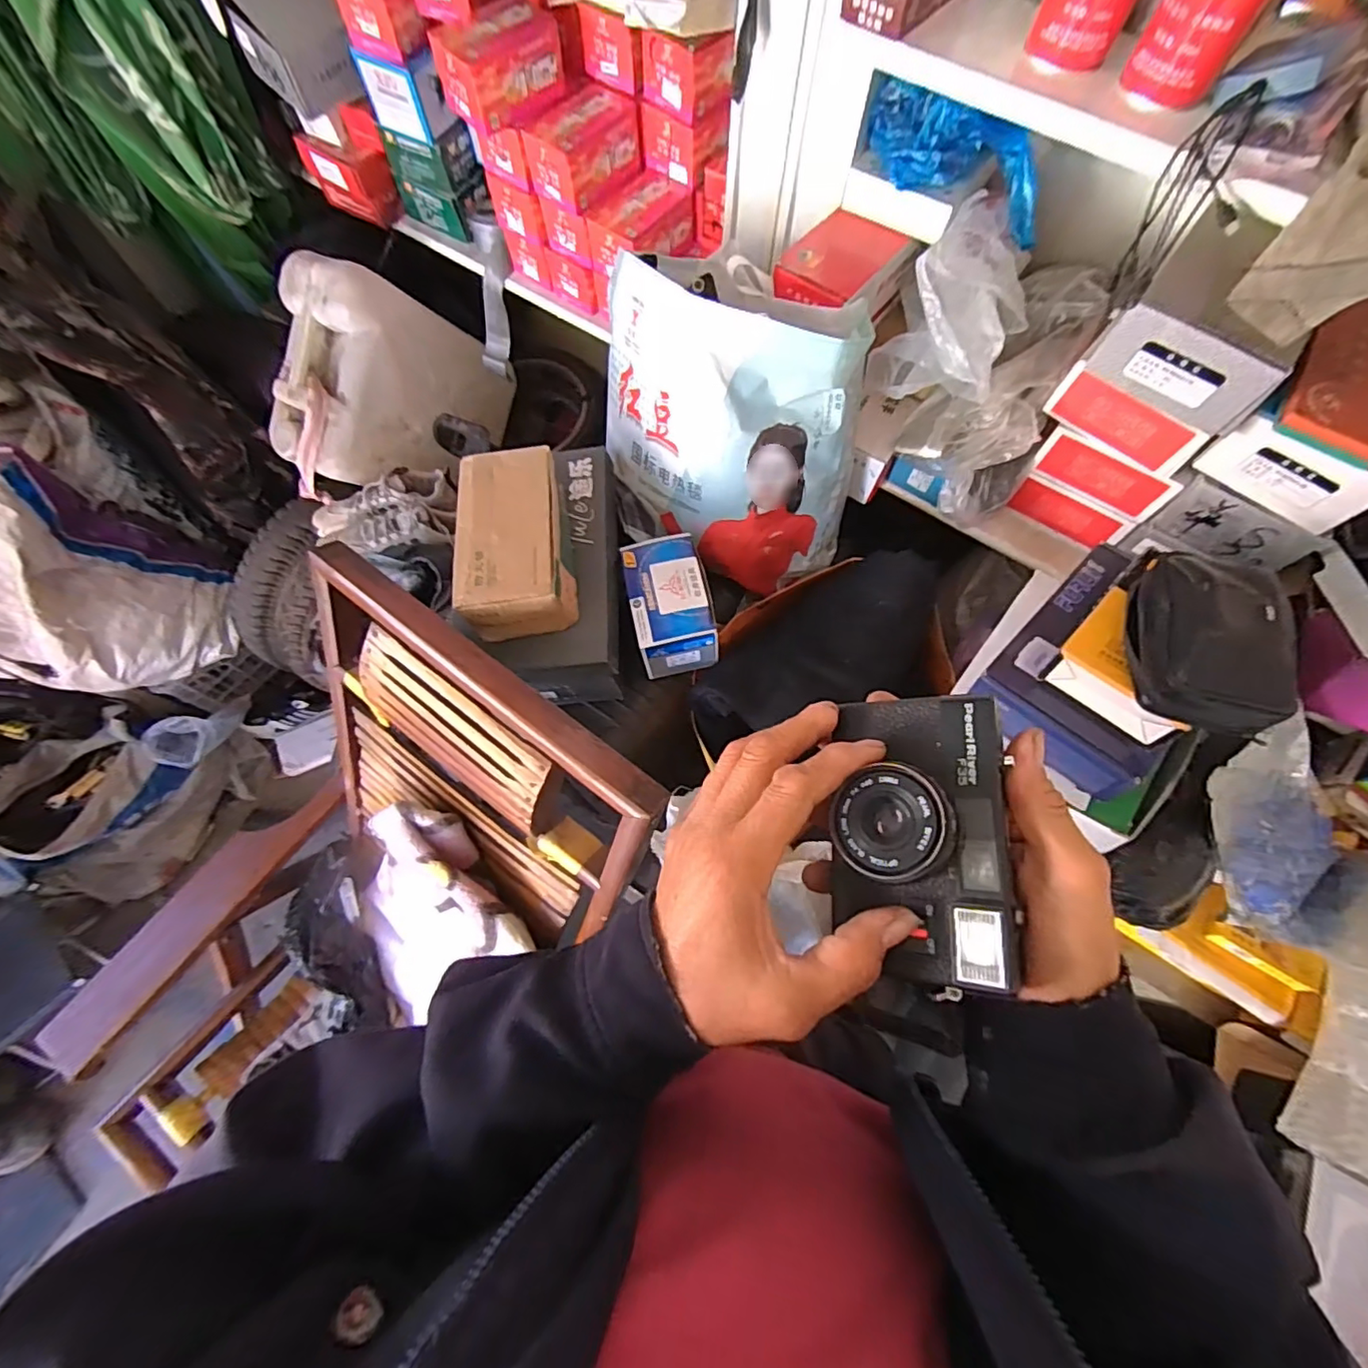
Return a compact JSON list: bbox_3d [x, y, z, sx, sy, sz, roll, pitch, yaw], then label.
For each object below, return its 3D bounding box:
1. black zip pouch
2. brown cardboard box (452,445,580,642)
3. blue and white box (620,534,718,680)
[{"bbox_3d":[0.401,-0.038,0.446,0.080,0.065,0.153,9,69,2],"label":"black zip pouch"},{"bbox_3d":[-0.184,-0.155,0.639,0.119,0.057,0.213,-5,69,-4],"label":"brown cardboard box"},{"bbox_3d":[-0.019,-0.092,0.704,0.093,0.080,0.148,-12,69,-6],"label":"blue and white box"}]

